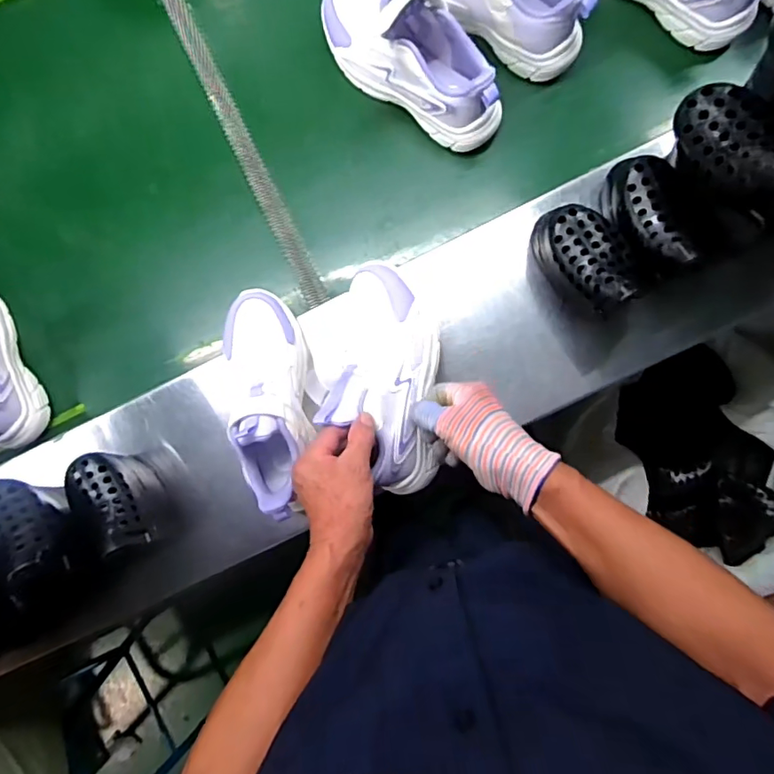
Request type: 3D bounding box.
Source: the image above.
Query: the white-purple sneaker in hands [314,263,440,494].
[{"bbox_3d":[-0.004,-0.012,0.545,0.114,0.081,0.236,-4,83,5],"label":"white-purple sneaker in hands"}]

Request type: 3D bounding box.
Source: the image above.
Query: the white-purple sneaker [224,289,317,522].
[{"bbox_3d":[-0.132,0.013,0.571,0.093,0.104,0.253,-9,73,5],"label":"white-purple sneaker"}]

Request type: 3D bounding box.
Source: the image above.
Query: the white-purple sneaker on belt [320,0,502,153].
[{"bbox_3d":[0.023,-0.389,0.597,0.252,0.126,0.088,35,91,3],"label":"white-purple sneaker on belt"}]

